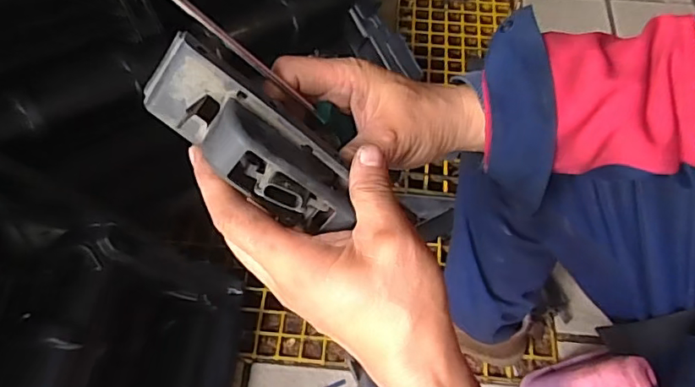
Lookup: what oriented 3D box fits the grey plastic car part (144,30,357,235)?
[{"bbox_3d":[-0.052,-0.031,0.305,0.134,0.036,0.054,41,67,0],"label":"grey plastic car part"}]

